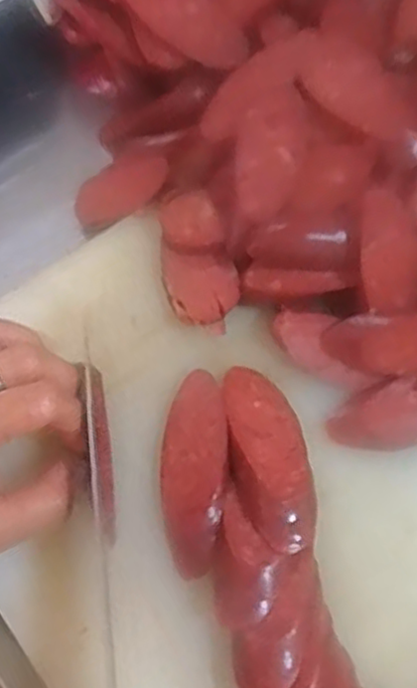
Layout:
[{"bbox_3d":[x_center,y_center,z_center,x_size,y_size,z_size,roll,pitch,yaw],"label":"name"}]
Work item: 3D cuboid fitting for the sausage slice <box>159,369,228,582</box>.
[{"bbox_3d":[-0.008,0.062,0.359,0.032,0.017,0.102,3,67,1],"label":"sausage slice"}]

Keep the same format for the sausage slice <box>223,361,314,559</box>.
[{"bbox_3d":[0.030,0.052,0.357,0.037,0.012,0.104,-8,49,-4],"label":"sausage slice"}]

